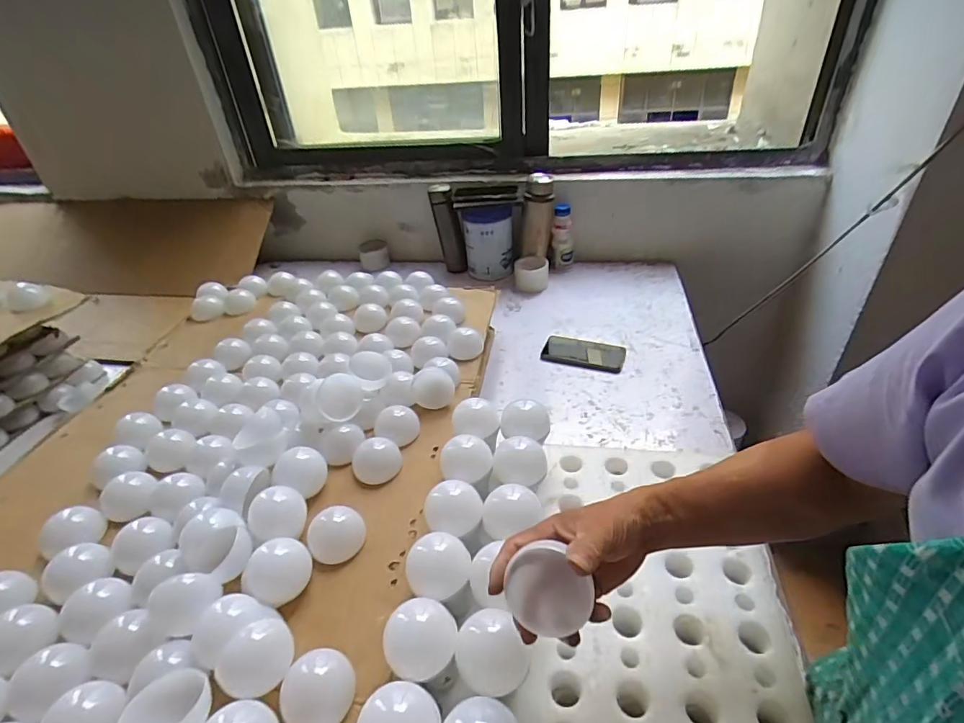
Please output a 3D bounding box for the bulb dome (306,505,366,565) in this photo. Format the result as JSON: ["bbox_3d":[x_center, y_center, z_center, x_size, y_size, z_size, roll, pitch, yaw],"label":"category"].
[{"bbox_3d":[-0.169,0.200,0.565,0.062,0.029,0.057,0,37,8],"label":"bulb dome"}]

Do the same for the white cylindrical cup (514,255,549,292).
[{"bbox_3d":[0.126,-0.219,1.238,0.088,0.057,0.080,-1,37,6],"label":"white cylindrical cup"}]

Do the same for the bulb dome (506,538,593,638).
[{"bbox_3d":[0.050,0.166,0.366,0.060,0.042,0.054,8,39,17],"label":"bulb dome"}]

